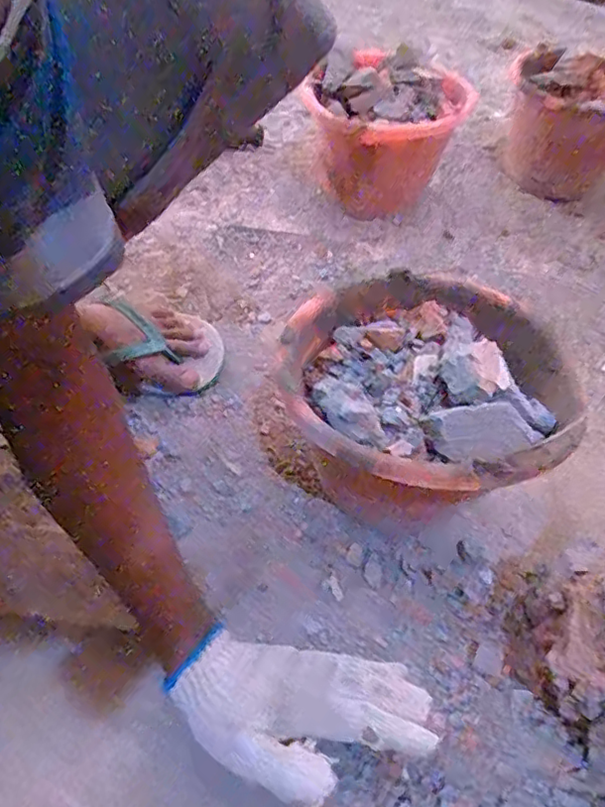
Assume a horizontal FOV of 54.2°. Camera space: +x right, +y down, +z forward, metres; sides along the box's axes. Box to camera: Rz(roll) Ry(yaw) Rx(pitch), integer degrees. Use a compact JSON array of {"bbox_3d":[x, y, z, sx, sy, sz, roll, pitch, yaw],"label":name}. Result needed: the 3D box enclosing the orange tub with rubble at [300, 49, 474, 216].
[{"bbox_3d":[0.115,-0.402,0.889,0.221,0.175,0.177,-1,53,-4],"label":"orange tub with rubble"}]

